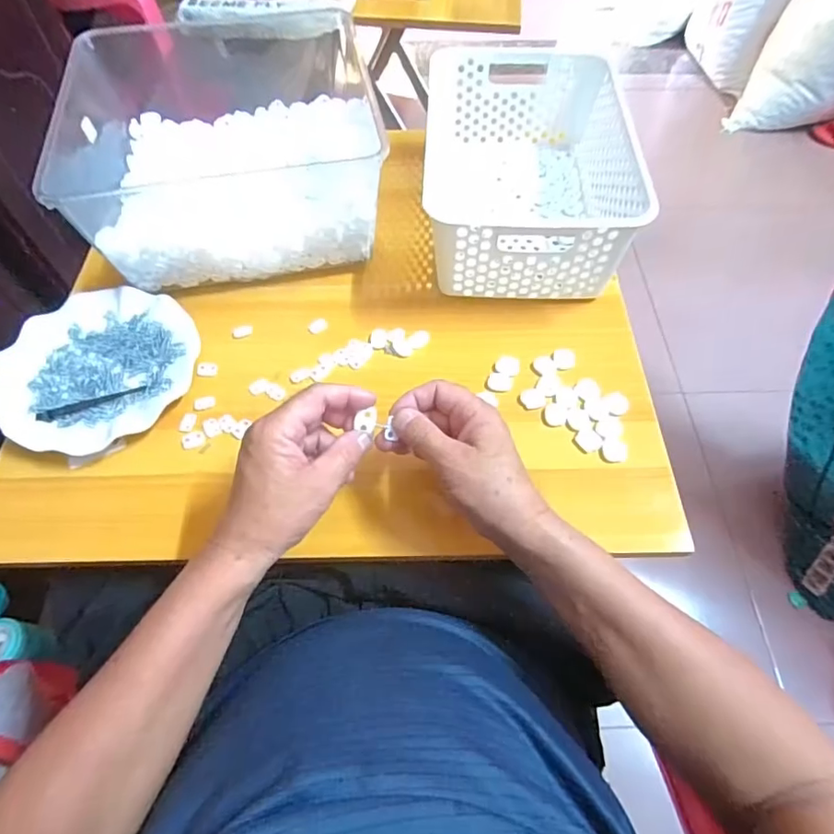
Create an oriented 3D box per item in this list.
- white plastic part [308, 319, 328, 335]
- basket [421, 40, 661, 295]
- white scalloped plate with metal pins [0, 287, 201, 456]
[{"bbox_3d":[-0.103,-0.095,0.545,0.016,0.004,0.021,35,65,20],"label":"white plastic part"},{"bbox_3d":[0.114,-0.274,0.583,0.203,0.114,0.303,2,59,2],"label":"basket"},{"bbox_3d":[-0.307,-0.050,0.506,0.179,0.018,0.170,0,59,0],"label":"white scalloped plate with metal pins"}]

